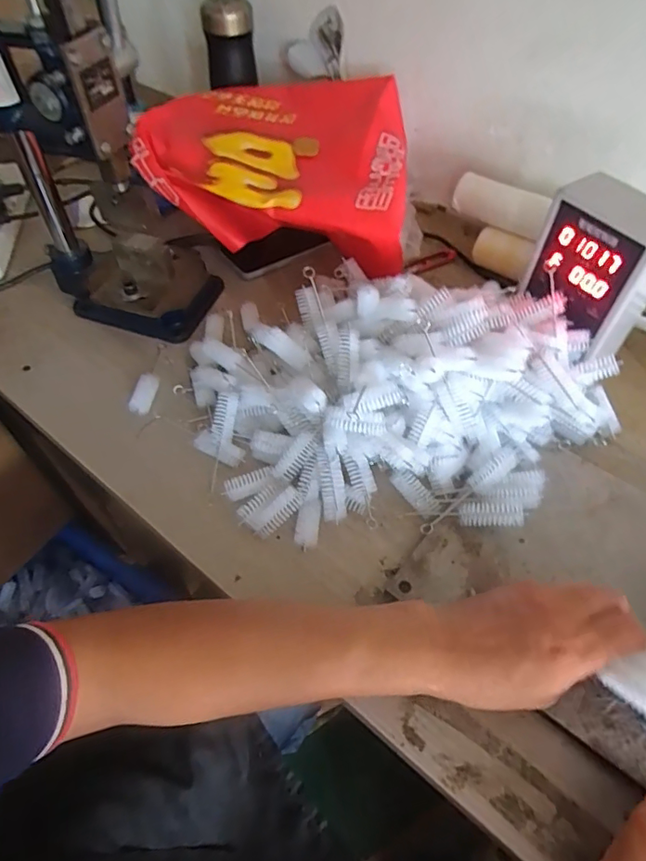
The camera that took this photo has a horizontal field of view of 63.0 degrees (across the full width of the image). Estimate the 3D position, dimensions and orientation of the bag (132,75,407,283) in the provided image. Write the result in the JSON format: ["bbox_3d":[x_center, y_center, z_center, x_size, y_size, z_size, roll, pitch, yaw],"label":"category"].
[{"bbox_3d":[-0.034,-0.334,0.667,0.347,0.111,0.271,20,55,13],"label":"bag"}]

